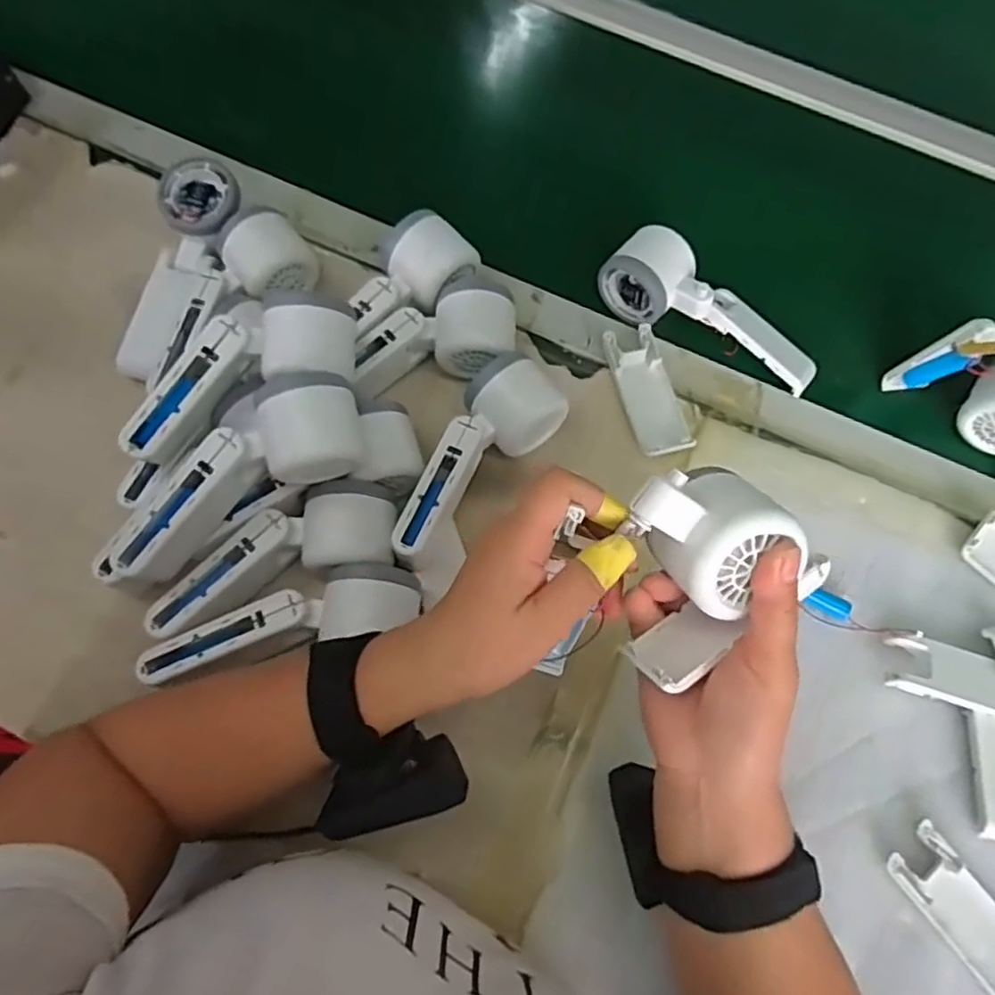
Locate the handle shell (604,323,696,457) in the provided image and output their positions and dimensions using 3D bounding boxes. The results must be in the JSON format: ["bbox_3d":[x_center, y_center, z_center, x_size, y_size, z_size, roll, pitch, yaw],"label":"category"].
[{"bbox_3d":[0.115,-0.081,0.515,0.042,0.017,0.106,-16,72,-9],"label":"handle shell"}]

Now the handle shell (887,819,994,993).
[{"bbox_3d":[0.289,0.257,0.410,0.041,0.022,0.105,-35,76,-14],"label":"handle shell"}]

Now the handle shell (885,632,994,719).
[{"bbox_3d":[0.307,0.121,0.447,0.079,0.017,0.039,18,71,3],"label":"handle shell"}]

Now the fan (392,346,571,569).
[{"bbox_3d":[-0.022,-0.028,0.469,0.061,0.050,0.165,41,75,12],"label":"fan"}]

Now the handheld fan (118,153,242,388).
[{"bbox_3d":[-0.232,-0.166,0.498,0.065,0.051,0.170,13,71,1],"label":"handheld fan"}]

